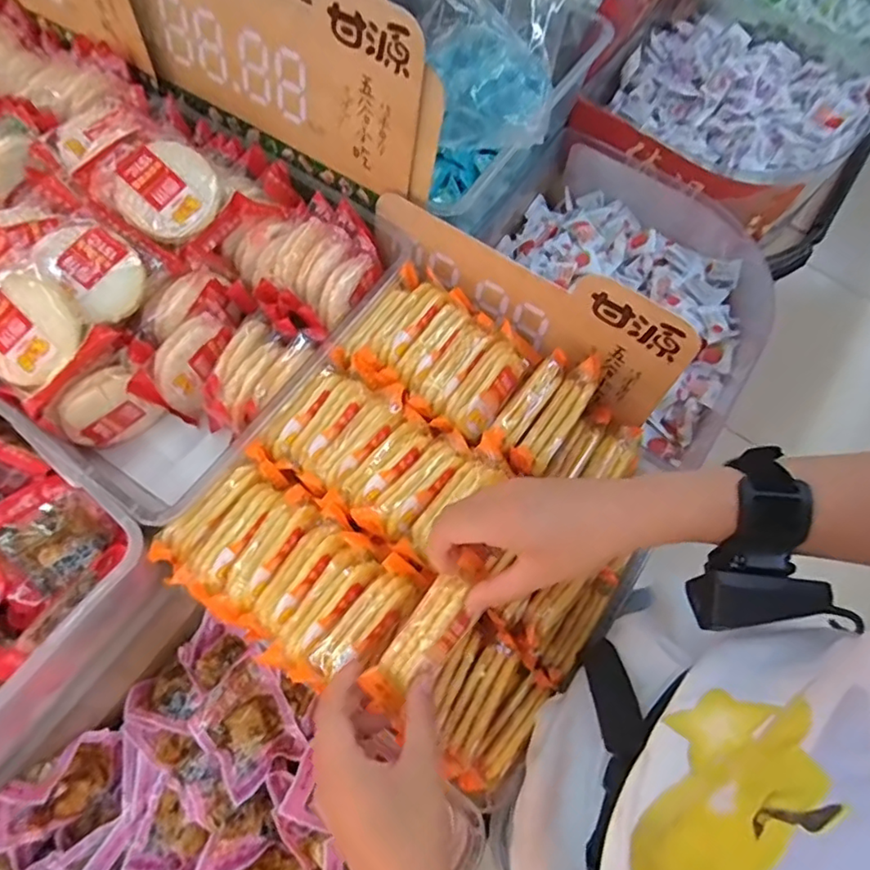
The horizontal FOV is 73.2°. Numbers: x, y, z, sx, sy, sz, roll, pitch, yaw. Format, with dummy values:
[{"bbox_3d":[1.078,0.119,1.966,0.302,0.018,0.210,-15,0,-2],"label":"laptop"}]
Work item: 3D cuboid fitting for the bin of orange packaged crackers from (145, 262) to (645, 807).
[{"bbox_3d":[0.008,0.054,0.439,0.278,0.100,0.297,33,70,13],"label":"bin of orange packaged crackers"}]

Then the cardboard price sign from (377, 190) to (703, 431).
[{"bbox_3d":[0.070,-0.115,0.450,0.266,0.104,0.008,38,60,6],"label":"cardboard price sign"}]

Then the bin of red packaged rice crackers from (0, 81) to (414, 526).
[{"bbox_3d":[-0.212,-0.125,0.477,0.284,0.129,0.307,34,70,13],"label":"bin of red packaged rice crackers"}]

